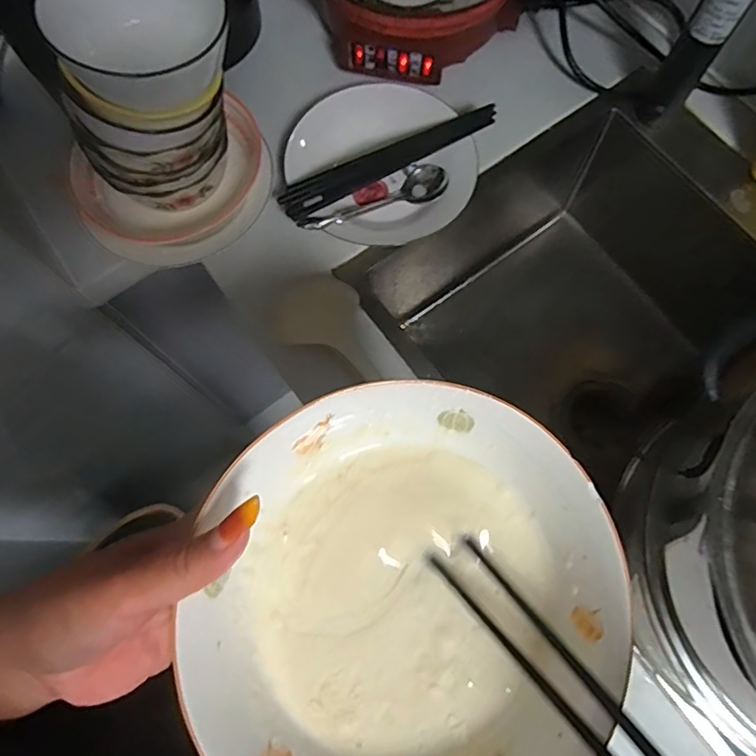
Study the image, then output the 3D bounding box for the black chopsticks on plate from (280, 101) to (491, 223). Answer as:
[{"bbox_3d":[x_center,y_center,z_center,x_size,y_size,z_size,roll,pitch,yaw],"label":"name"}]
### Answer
[{"bbox_3d":[0.014,-0.226,0.565,0.244,0.019,0.032,-31,75,-8],"label":"black chopsticks on plate"}]

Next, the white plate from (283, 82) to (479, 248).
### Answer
[{"bbox_3d":[0.000,-0.232,0.598,0.197,0.044,0.191,-4,68,9],"label":"white plate"}]

